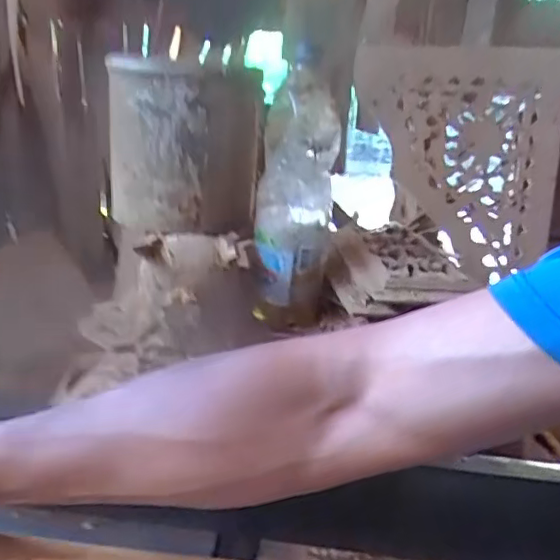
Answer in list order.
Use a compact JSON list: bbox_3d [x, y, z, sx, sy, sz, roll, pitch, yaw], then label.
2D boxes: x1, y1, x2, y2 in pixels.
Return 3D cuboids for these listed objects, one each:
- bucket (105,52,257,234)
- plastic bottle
[{"bbox_3d":[-0.112,-0.157,0.679,0.141,0.177,0.141,3,19,-1],"label":"bucket"},{"bbox_3d":[0.019,-0.094,0.683,0.089,0.293,0.069,3,19,-3],"label":"plastic bottle"}]

